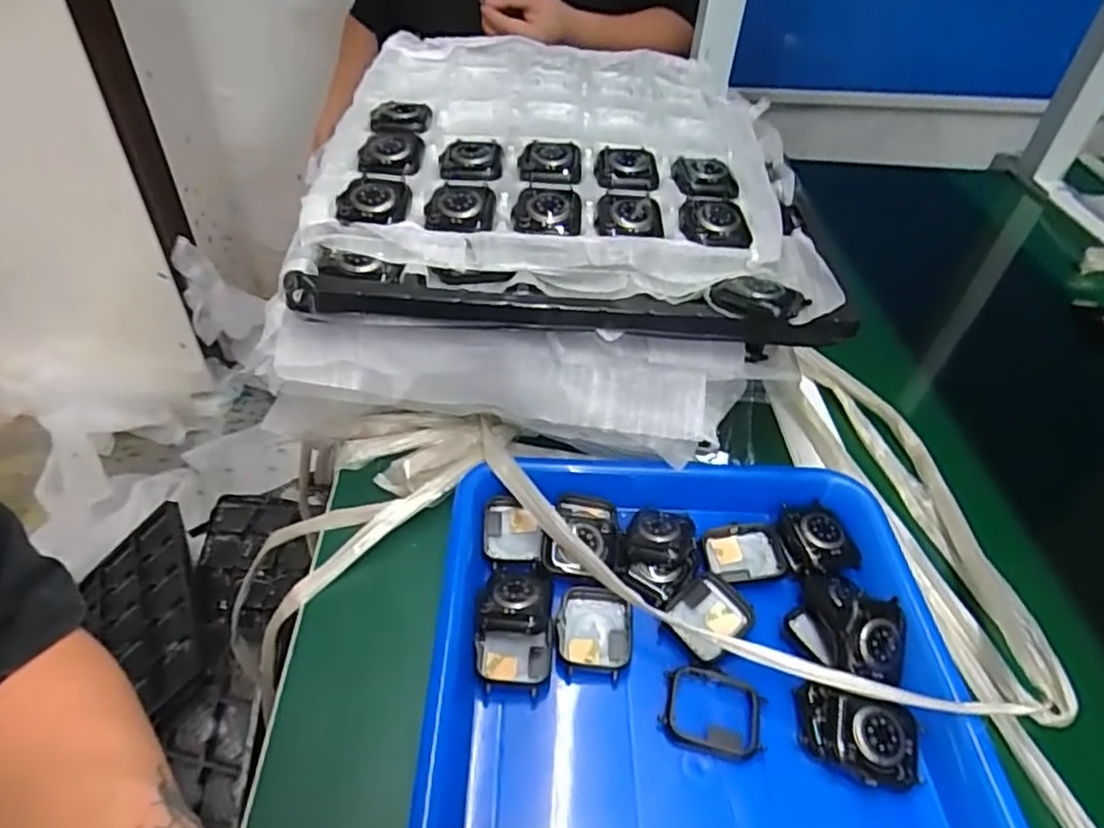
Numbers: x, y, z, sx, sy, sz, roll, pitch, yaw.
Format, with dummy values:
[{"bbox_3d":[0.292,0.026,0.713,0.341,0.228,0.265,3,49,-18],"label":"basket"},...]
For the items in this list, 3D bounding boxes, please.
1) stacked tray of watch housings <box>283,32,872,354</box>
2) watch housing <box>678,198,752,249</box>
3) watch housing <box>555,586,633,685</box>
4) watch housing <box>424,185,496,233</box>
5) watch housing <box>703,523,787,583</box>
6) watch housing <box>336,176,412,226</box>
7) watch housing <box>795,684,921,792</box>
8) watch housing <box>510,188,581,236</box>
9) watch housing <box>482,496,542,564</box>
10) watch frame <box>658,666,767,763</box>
[{"bbox_3d":[0.010,-0.172,0.460,0.306,0.052,0.324,1,44,-1],"label":"stacked tray of watch housings"},{"bbox_3d":[0.094,-0.110,0.388,0.039,0.010,0.051,4,44,1],"label":"watch housing"},{"bbox_3d":[0.022,0.114,0.349,0.039,0.014,0.046,5,44,2],"label":"watch housing"},{"bbox_3d":[-0.052,-0.115,0.379,0.038,0.009,0.046,2,44,-1],"label":"watch housing"},{"bbox_3d":[0.111,0.082,0.389,0.044,0.014,0.036,-2,44,-5],"label":"watch housing"},{"bbox_3d":[-0.103,-0.122,0.388,0.038,0.010,0.049,0,44,-3],"label":"watch housing"},{"bbox_3d":[0.141,0.149,0.310,0.052,0.013,0.035,11,62,9],"label":"watch housing"},{"bbox_3d":[-0.003,-0.112,0.376,0.038,0.008,0.047,3,44,0],"label":"watch housing"},{"bbox_3d":[-0.023,0.068,0.390,0.033,0.010,0.042,0,44,-2],"label":"watch housing"},{"bbox_3d":[0.077,0.143,0.323,0.047,0.009,0.039,10,44,7],"label":"watch frame"}]

